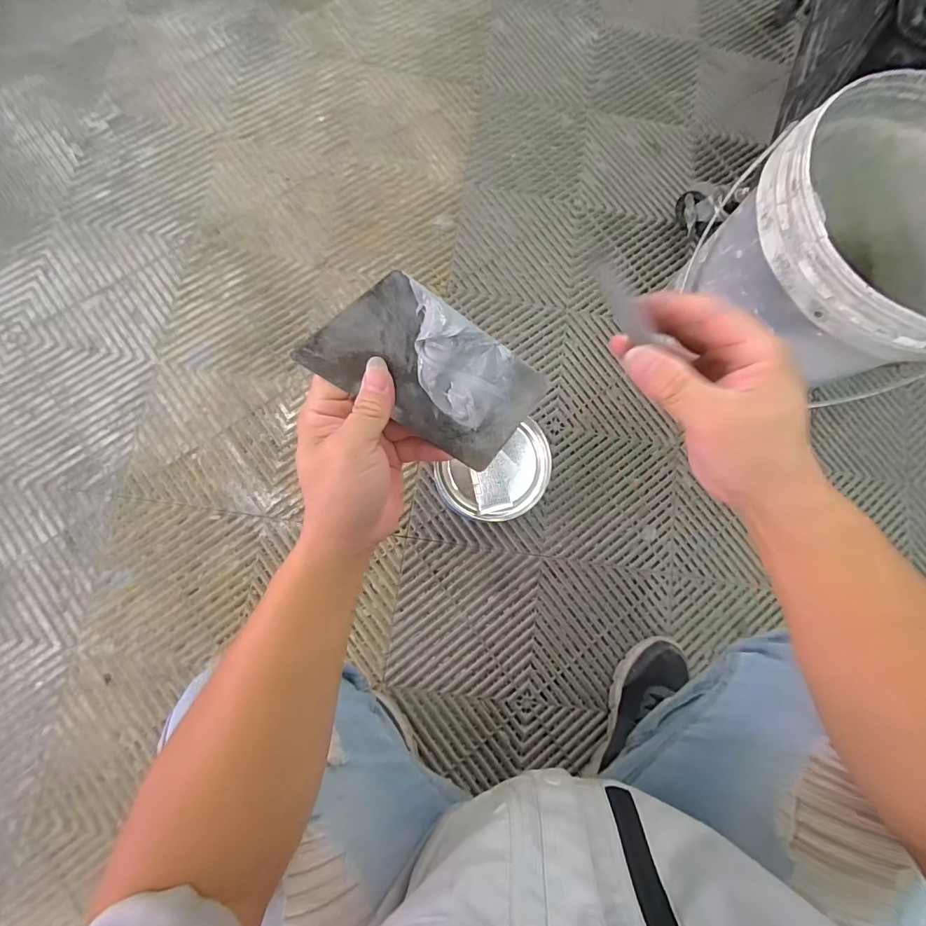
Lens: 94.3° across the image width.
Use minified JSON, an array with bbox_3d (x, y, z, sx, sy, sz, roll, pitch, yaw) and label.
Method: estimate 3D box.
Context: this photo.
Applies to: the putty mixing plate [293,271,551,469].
[{"bbox_3d":[-0.018,-0.052,0.250,0.127,0.013,0.073,31,110,-17],"label":"putty mixing plate"}]

